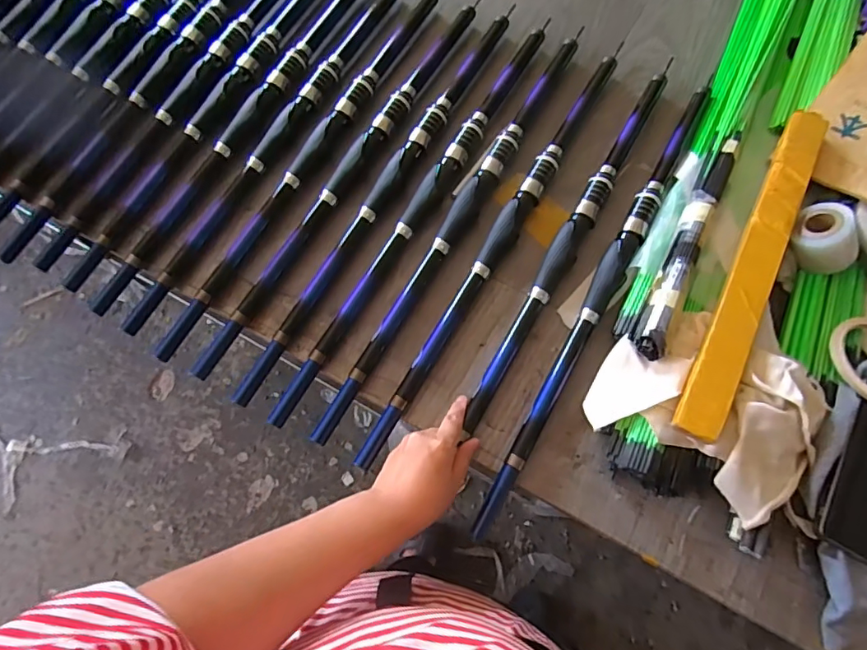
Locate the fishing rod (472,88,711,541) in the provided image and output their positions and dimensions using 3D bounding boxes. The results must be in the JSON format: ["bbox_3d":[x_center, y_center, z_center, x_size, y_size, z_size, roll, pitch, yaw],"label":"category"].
[{"bbox_3d":[0.183,-0.041,0.543,0.031,0.023,0.562,28,74,11],"label":"fishing rod"}]

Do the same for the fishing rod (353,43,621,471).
[{"bbox_3d":[0.076,-0.101,0.571,0.030,0.023,0.572,30,74,11],"label":"fishing rod"}]

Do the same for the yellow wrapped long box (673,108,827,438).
[{"bbox_3d":[0.320,-0.065,0.500,0.039,0.033,0.391,27,74,11],"label":"yellow wrapped long box"}]

